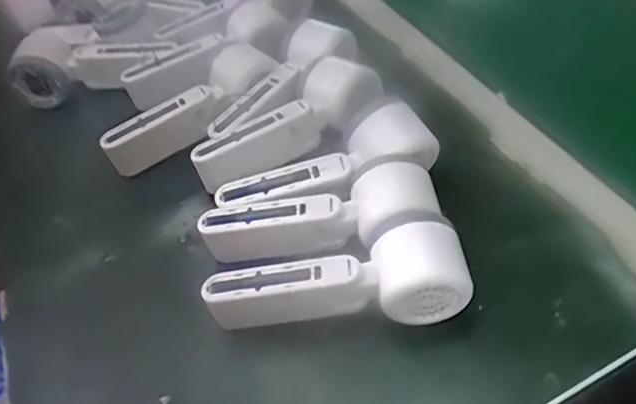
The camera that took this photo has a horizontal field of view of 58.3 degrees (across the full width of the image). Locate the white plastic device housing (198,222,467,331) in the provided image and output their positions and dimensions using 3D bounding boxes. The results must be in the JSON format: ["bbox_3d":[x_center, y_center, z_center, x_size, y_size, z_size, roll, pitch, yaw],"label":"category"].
[{"bbox_3d":[0.011,0.055,0.367,0.168,0.051,0.049,-11,49,-1],"label":"white plastic device housing"}]

